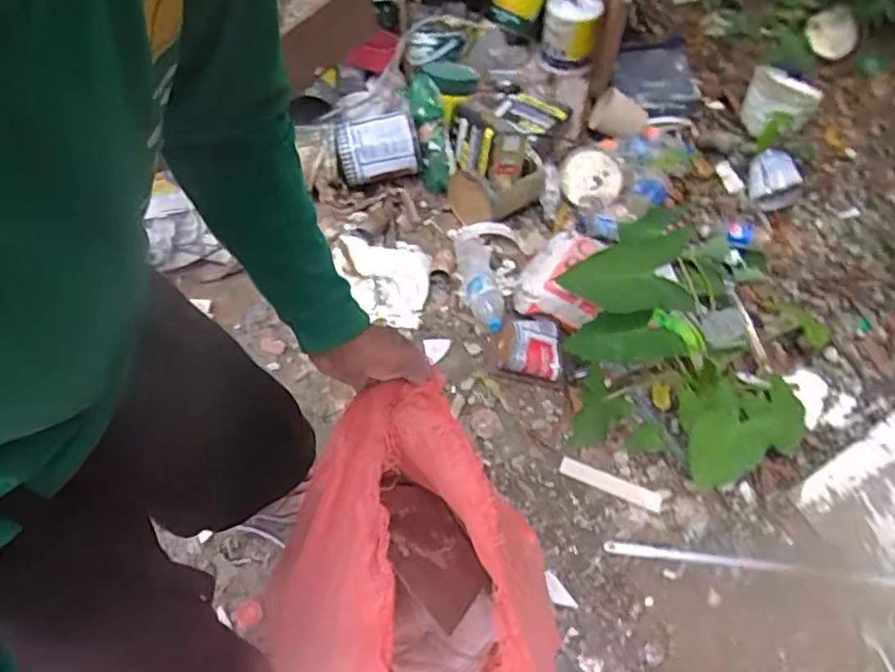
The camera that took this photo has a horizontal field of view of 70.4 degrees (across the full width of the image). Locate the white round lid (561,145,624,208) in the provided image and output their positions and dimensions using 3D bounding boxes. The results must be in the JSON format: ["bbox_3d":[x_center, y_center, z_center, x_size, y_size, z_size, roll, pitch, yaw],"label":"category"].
[{"bbox_3d":[0.398,-0.447,1.784,0.160,0.027,0.197,-32,63,10],"label":"white round lid"}]

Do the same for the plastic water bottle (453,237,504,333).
[{"bbox_3d":[0.078,-0.136,1.527,0.082,0.070,0.301,-8,47,-7],"label":"plastic water bottle"}]

